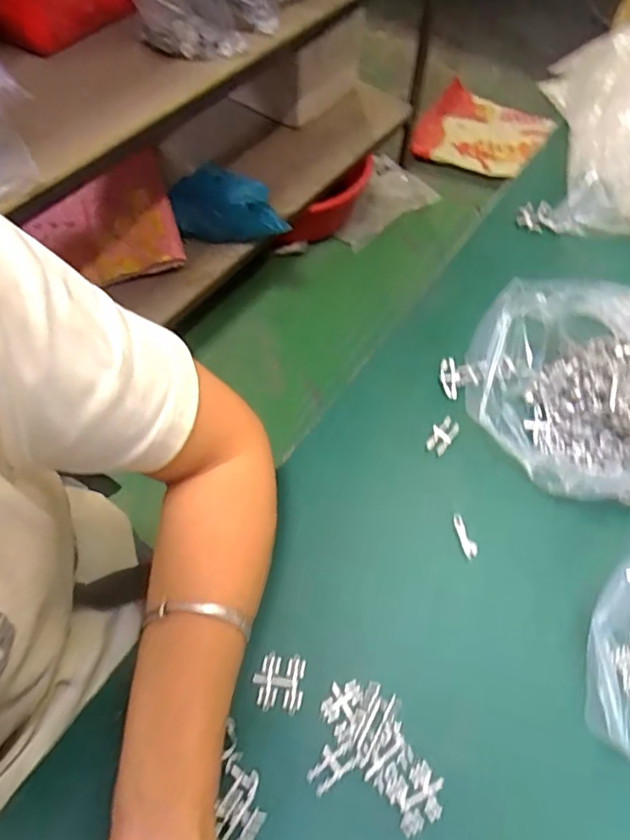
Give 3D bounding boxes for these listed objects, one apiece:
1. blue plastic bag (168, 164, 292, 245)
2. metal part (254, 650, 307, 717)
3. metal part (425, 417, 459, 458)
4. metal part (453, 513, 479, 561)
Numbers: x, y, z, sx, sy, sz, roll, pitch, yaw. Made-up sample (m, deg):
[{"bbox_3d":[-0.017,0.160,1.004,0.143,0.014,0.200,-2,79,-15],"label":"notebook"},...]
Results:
[{"bbox_3d":[-0.185,-0.463,1.163,0.251,0.146,0.099,7,59,3],"label":"blue plastic bag"},{"bbox_3d":[-0.022,0.158,0.327,0.029,0.004,0.030,6,59,2],"label":"metal part"},{"bbox_3d":[0.097,0.012,0.416,0.017,0.004,0.033,29,63,15],"label":"metal part"},{"bbox_3d":[0.105,0.081,0.380,0.010,0.004,0.031,-14,61,-8],"label":"metal part"}]

